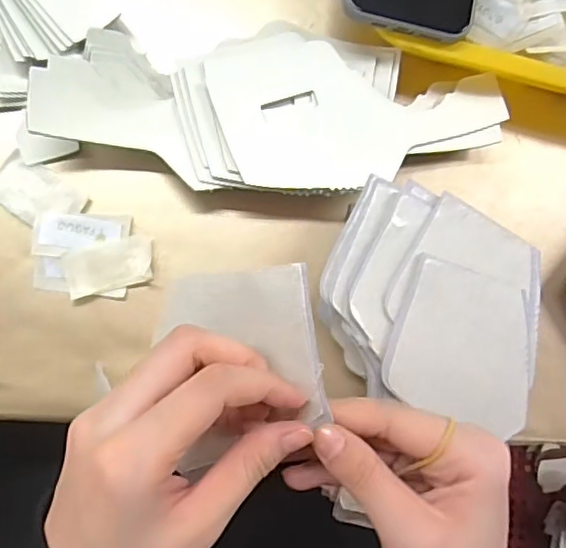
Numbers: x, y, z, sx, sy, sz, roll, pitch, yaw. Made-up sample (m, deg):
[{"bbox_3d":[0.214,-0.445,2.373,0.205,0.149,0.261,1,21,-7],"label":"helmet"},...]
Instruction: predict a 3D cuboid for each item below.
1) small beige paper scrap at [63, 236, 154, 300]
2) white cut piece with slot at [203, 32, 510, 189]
[{"bbox_3d":[-0.105,-0.004,0.355,0.053,0.005,0.027,-15,92,-11],"label":"small beige paper scrap"},{"bbox_3d":[0.048,-0.096,0.359,0.182,0.008,0.091,2,81,-11],"label":"white cut piece with slot"}]

